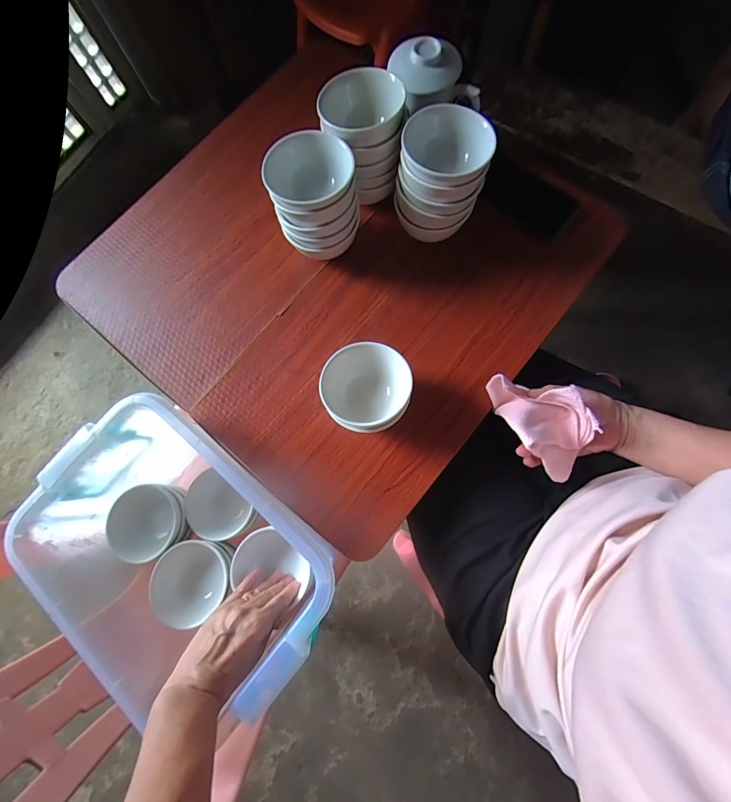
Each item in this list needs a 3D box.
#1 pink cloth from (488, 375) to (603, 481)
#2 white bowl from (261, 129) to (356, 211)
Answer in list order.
[{"bbox_3d":[0.199,0.025,0.415,0.133,0.063,0.078,32,79,8],"label":"pink cloth"},{"bbox_3d":[-0.063,-0.252,0.411,0.100,0.051,0.083,-26,76,-3],"label":"white bowl"}]

